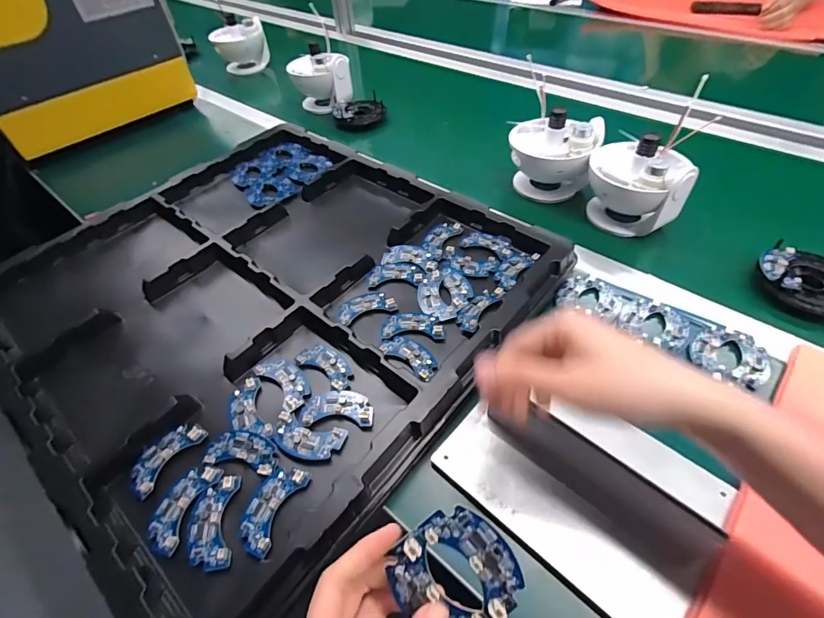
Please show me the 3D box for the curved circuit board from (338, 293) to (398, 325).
[{"bbox_3d":[-0.050,-0.004,0.451,0.061,0.006,0.034,-18,52,-11],"label":"curved circuit board"}]

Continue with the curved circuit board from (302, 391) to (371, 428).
[{"bbox_3d":[-0.065,0.088,0.372,0.061,0.004,0.034,1,51,4],"label":"curved circuit board"}]

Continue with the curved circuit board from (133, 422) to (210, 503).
[{"bbox_3d":[-0.211,0.123,0.355,0.032,0.007,0.065,27,57,23],"label":"curved circuit board"}]

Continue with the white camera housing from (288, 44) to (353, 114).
[{"bbox_3d":[-0.177,-0.441,0.822,0.115,0.107,0.099,-13,51,-7],"label":"white camera housing"}]

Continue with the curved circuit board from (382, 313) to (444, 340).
[{"bbox_3d":[0.002,0.015,0.426,0.062,0.007,0.034,3,51,5],"label":"curved circuit board"}]

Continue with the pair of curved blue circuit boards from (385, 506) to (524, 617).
[{"bbox_3d":[0.024,0.144,0.223,0.062,0.007,0.061,41,88,7],"label":"pair of curved blue circuit boards"}]

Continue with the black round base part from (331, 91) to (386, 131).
[{"bbox_3d":[-0.102,-0.382,0.804,0.098,0.033,0.080,-13,51,-7],"label":"black round base part"}]

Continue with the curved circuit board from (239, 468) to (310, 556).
[{"bbox_3d":[-0.110,0.153,0.321,0.035,0.008,0.063,16,54,16],"label":"curved circuit board"}]

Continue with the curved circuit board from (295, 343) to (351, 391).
[{"bbox_3d":[-0.083,0.053,0.403,0.060,0.007,0.031,31,59,25],"label":"curved circuit board"}]

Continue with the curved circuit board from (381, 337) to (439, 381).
[{"bbox_3d":[0.000,0.045,0.402,0.063,0.004,0.030,32,59,26],"label":"curved circuit board"}]

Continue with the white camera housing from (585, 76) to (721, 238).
[{"bbox_3d":[0.292,-0.180,0.524,0.113,0.142,0.111,23,56,20],"label":"white camera housing"}]

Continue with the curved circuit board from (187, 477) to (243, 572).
[{"bbox_3d":[-0.152,0.163,0.317,0.035,0.009,0.064,-8,51,-4],"label":"curved circuit board"}]

